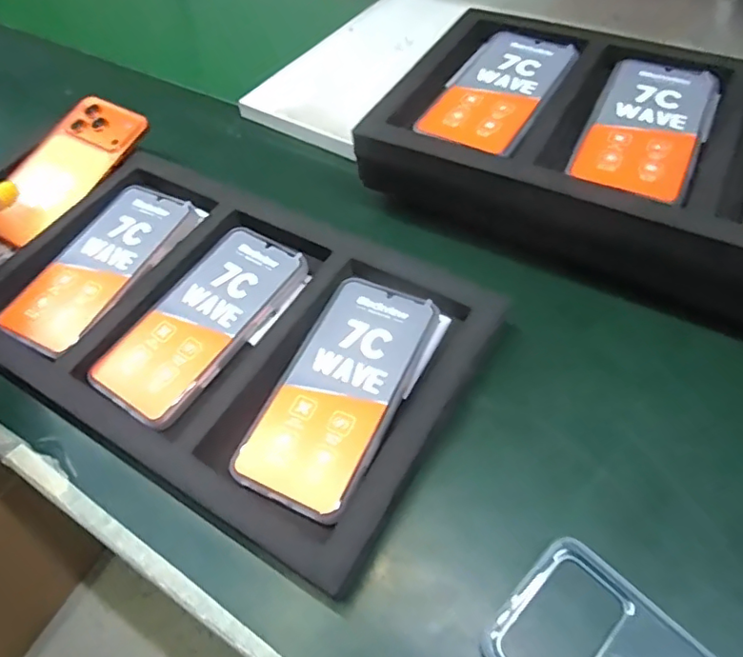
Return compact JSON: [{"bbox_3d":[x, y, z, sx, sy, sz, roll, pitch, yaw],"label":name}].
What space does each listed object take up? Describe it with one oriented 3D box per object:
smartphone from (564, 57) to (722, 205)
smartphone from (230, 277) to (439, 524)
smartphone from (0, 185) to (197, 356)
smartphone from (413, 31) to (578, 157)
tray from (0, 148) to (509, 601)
[{"bbox_3d":[0.210,-0.154,0.415,0.079,0.006,0.168,22,58,18],"label":"smartphone"},{"bbox_3d":[-0.020,0.037,0.363,0.078,0.011,0.164,21,57,17],"label":"smartphone"},{"bbox_3d":[-0.220,-0.052,0.450,0.079,0.007,0.162,23,64,18],"label":"smartphone"},{"bbox_3d":[0.105,-0.199,0.454,0.081,0.009,0.166,26,59,20],"label":"smartphone"},{"bbox_3d":[-0.115,-0.008,0.405,0.366,0.030,0.221,26,59,20],"label":"tray"}]

